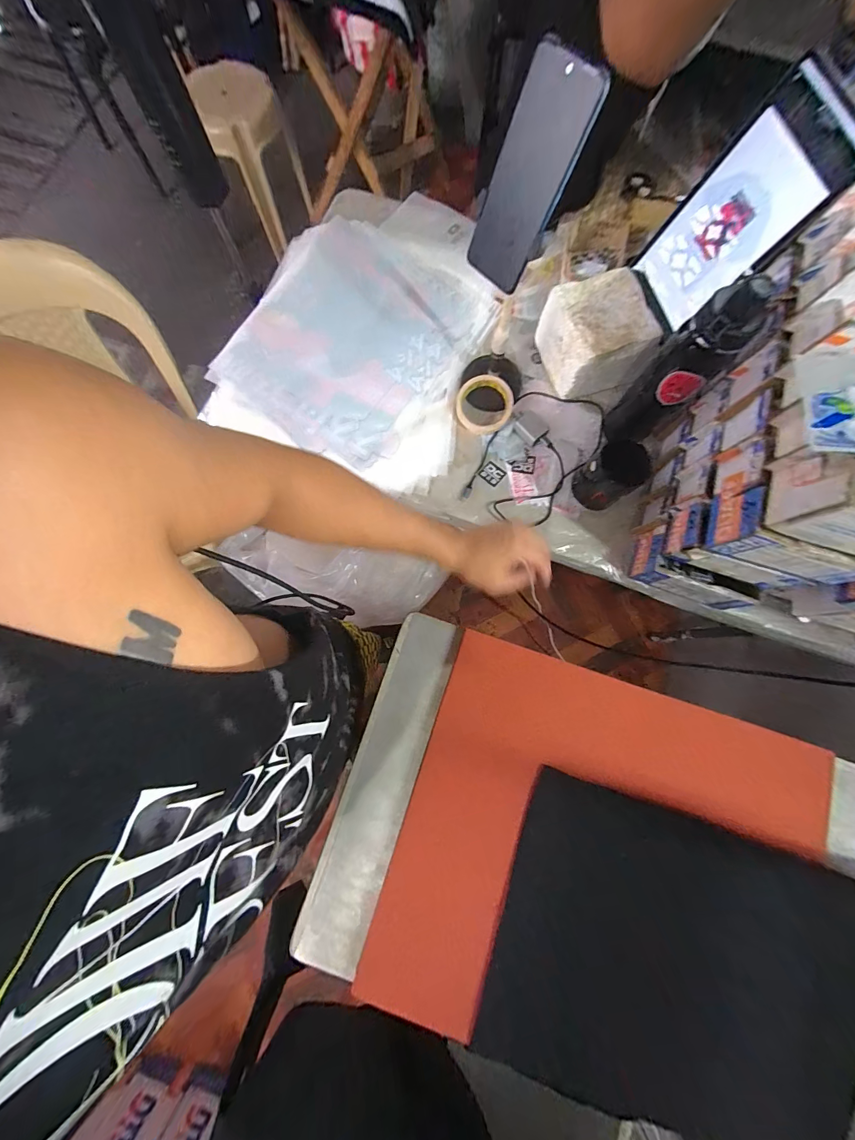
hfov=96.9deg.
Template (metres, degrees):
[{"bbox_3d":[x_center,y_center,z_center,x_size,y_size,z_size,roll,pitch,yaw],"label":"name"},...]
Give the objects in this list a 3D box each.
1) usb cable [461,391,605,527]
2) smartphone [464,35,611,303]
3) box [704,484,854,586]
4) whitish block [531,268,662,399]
[{"bbox_3d":[0.193,-0.204,0.655,0.165,0.022,0.284,33,80,5],"label":"usb cable"},{"bbox_3d":[0.099,-0.388,0.385,0.072,0.170,0.010,33,60,0],"label":"smartphone"},{"bbox_3d":[0.411,-0.036,0.422,0.148,0.078,0.064,20,79,3],"label":"box"},{"bbox_3d":[0.278,-0.395,0.644,0.129,0.111,0.144,-18,80,-4],"label":"whitish block"}]

